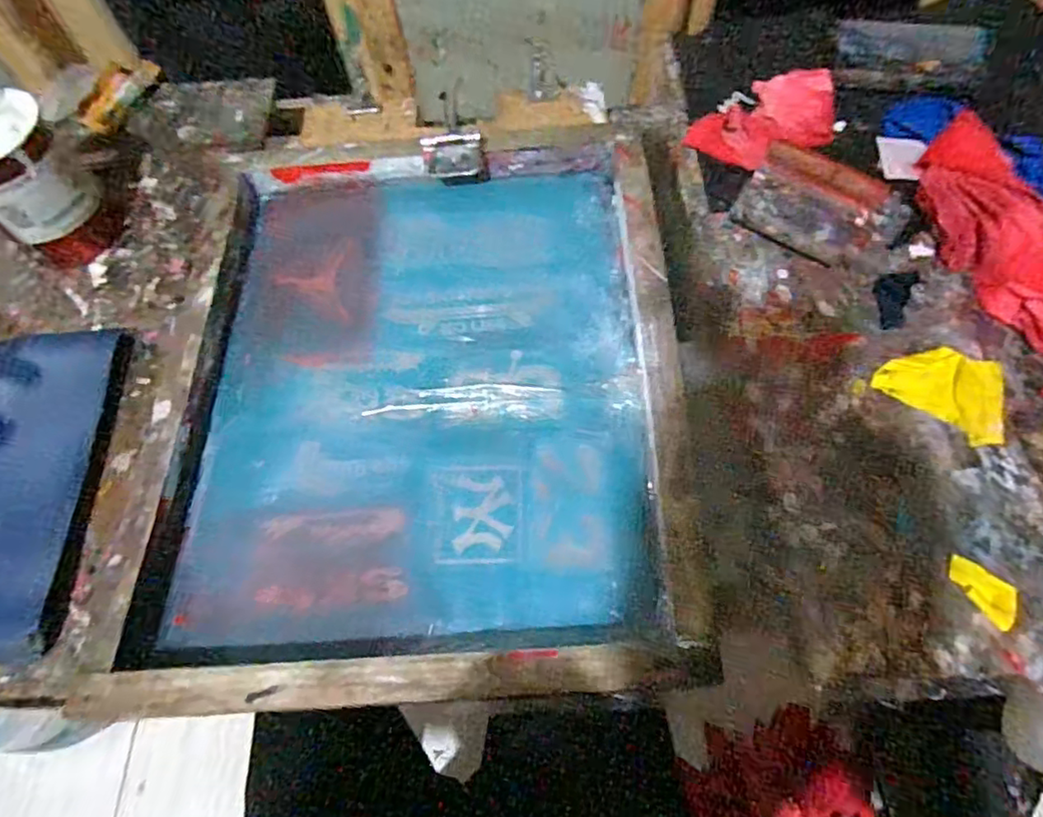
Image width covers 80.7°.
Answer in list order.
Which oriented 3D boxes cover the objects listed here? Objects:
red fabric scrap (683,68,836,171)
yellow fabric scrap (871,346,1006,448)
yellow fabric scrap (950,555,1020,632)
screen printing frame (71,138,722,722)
[{"bbox_3d":[0.285,-0.326,0.683,0.200,0.030,0.111,-34,66,-12],"label":"red fabric scrap"},{"bbox_3d":[0.369,-0.019,0.533,0.101,0.016,0.071,32,70,18],"label":"yellow fabric scrap"},{"bbox_3d":[0.343,0.135,0.456,0.029,0.006,0.054,-35,49,-8],"label":"yellow fabric scrap"},{"bbox_3d":[-0.091,-0.033,0.555,0.454,0.043,0.550,-2,64,3],"label":"screen printing frame"}]

